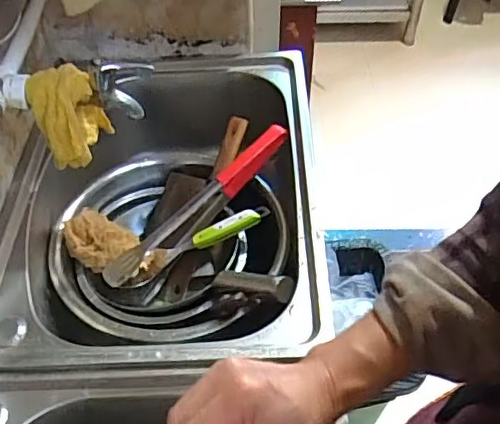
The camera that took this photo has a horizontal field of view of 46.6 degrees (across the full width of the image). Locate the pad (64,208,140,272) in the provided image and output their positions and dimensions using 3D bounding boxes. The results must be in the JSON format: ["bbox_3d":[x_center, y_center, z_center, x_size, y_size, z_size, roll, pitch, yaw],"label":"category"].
[{"bbox_3d":[-0.222,0.032,0.848,0.090,0.053,0.083,-37,59,-27],"label":"pad"}]

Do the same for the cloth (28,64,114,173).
[{"bbox_3d":[-0.210,-0.110,0.694,0.084,0.107,0.087,-18,52,-14],"label":"cloth"}]

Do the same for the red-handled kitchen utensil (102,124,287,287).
[{"bbox_3d":[-0.073,-0.006,0.858,0.333,0.059,0.024,-41,59,-8],"label":"red-handled kitchen utensil"}]

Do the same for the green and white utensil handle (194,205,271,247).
[{"bbox_3d":[-0.028,0.021,0.842,0.121,0.025,0.023,-25,49,12],"label":"green and white utensil handle"}]

